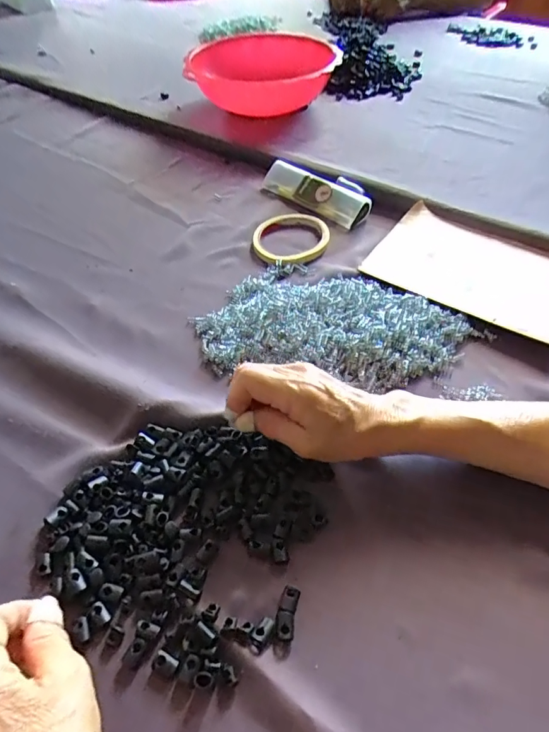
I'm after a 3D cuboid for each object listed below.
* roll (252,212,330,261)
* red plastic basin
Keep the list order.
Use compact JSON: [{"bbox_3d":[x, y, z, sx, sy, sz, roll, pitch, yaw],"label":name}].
[{"bbox_3d":[0.019,-0.153,0.531,0.090,0.012,0.094,-1,49,1],"label":"roll"},{"bbox_3d":[-0.014,-0.476,0.750,0.226,0.098,0.260,7,49,8],"label":"red plastic basin"}]

